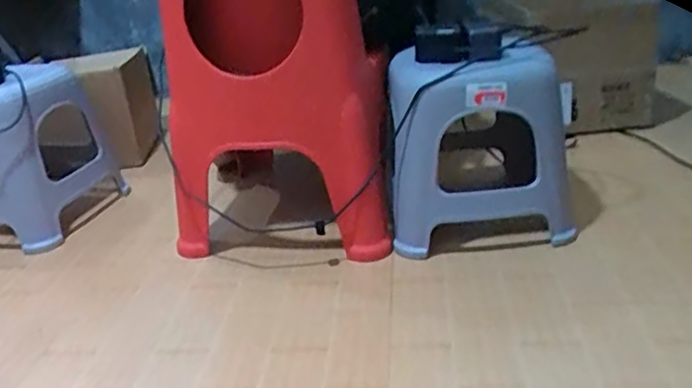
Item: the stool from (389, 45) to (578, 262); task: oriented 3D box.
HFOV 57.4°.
[{"bbox_3d":[0.225,-0.080,1.088,0.301,0.321,0.224,-4,25,6],"label":"stool"}]

